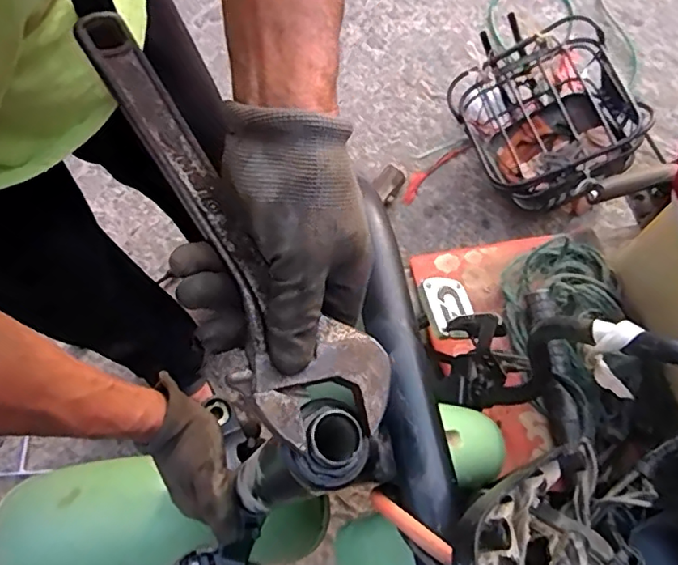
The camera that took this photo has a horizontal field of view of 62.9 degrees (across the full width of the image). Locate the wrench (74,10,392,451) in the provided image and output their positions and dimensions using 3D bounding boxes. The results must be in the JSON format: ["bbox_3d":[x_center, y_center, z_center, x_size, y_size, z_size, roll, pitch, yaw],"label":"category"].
[{"bbox_3d":[-0.075,-0.036,0.309,0.079,0.019,0.283,-33,81,-10],"label":"wrench"}]

